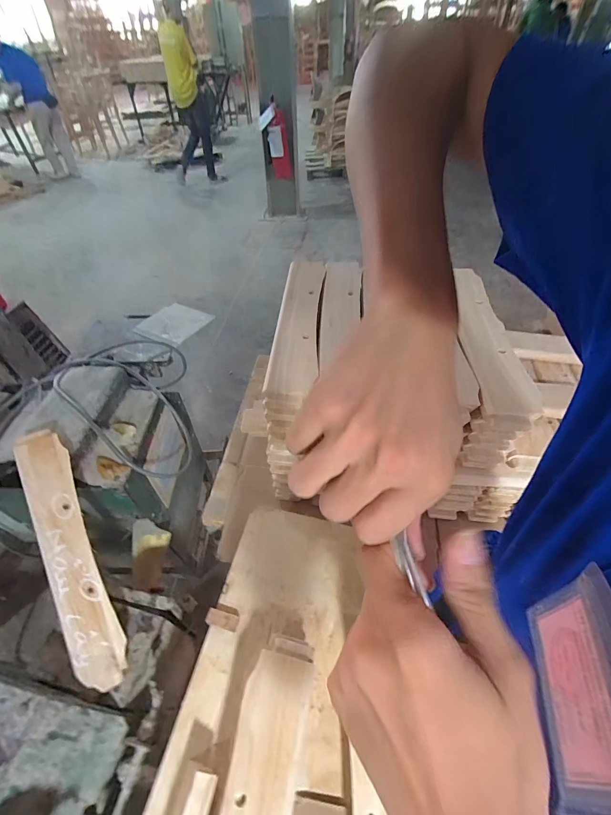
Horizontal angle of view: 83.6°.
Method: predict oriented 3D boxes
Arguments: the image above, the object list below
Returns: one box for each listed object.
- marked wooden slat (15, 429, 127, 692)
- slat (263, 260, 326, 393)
[{"bbox_3d":[-0.438,0.263,0.631,0.086,0.018,0.469,-22,78,-17],"label":"marked wooden slat"},{"bbox_3d":[-0.009,-0.198,0.702,0.081,0.027,0.458,3,49,4],"label":"slat"}]

